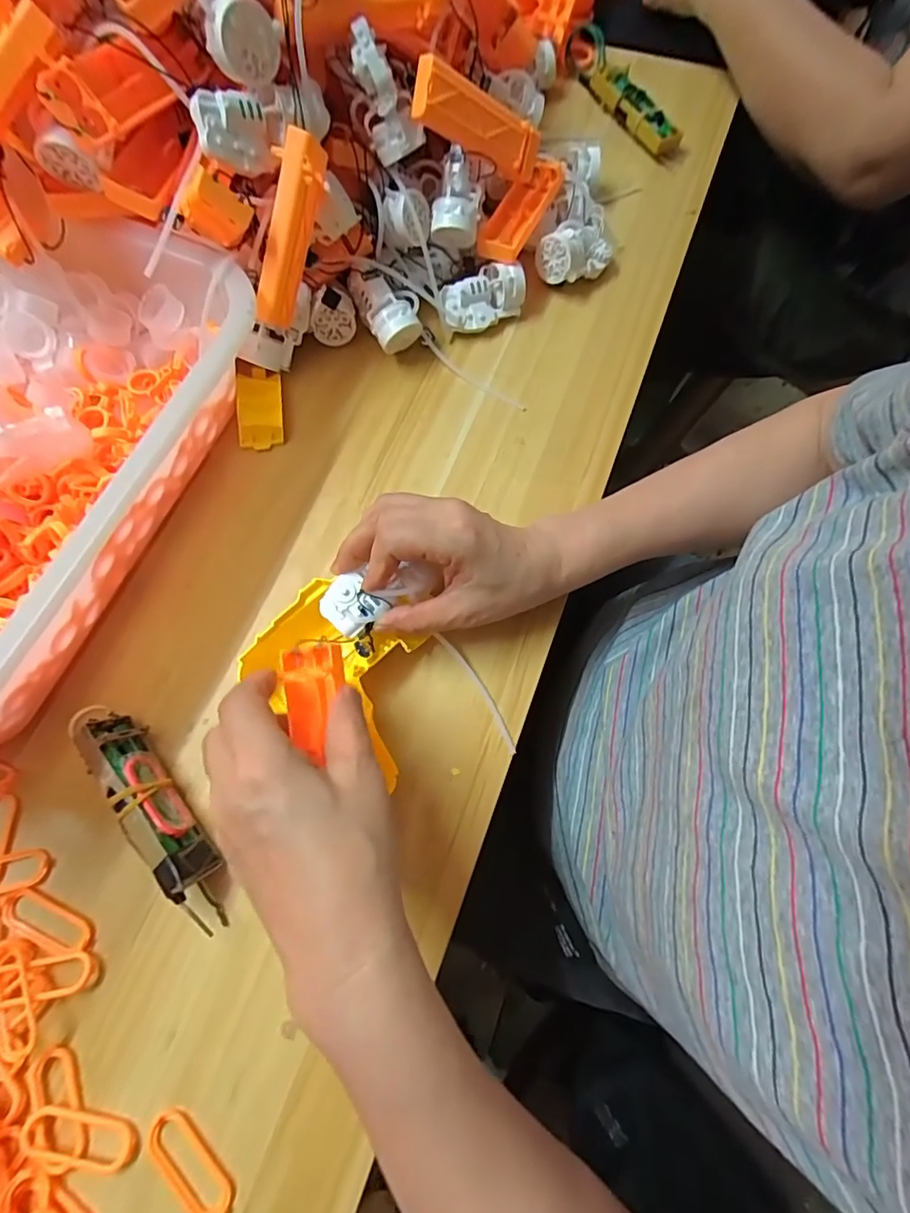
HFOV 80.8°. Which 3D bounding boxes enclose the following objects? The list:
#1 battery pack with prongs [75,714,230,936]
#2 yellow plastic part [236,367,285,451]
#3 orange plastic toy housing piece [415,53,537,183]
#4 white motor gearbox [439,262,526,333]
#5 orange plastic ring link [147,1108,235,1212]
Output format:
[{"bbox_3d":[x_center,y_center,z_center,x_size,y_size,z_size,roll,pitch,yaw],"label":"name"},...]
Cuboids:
[{"bbox_3d":[-0.171,0.120,0.310,0.026,0.037,0.133,-37,76,-12],"label":"battery pack with prongs"},{"bbox_3d":[-0.148,-0.151,0.408,0.032,0.016,0.063,-6,72,-3],"label":"yellow plastic part"},{"bbox_3d":[0.021,-0.341,0.380,0.111,0.030,0.021,-8,68,-40],"label":"orange plastic toy housing piece"},{"bbox_3d":[0.022,-0.249,0.433,0.071,0.038,0.033,-22,74,-8],"label":"white motor gearbox"},{"bbox_3d":[-0.133,0.281,0.269,0.055,0.004,0.022,39,75,11],"label":"orange plastic ring link"}]

